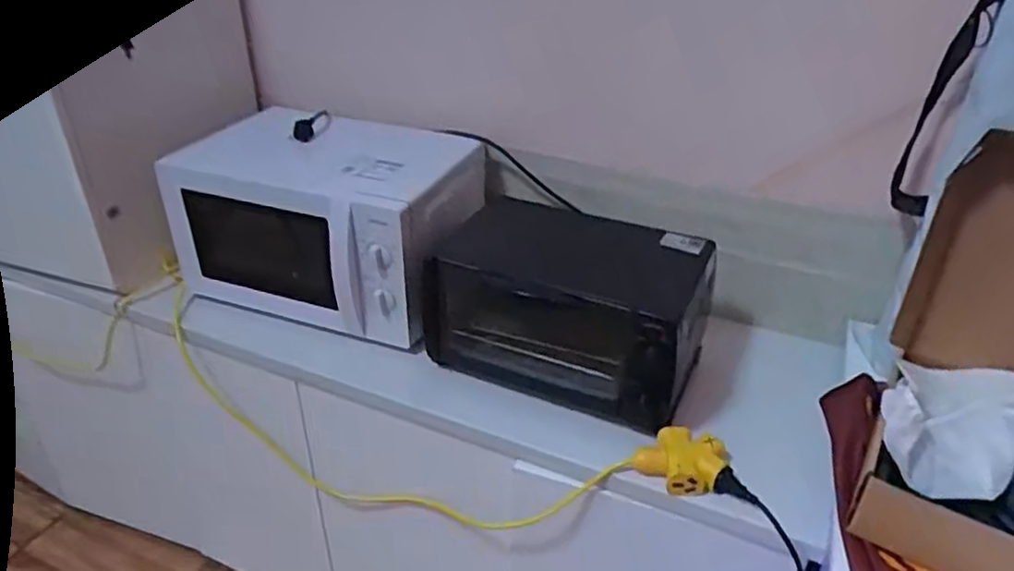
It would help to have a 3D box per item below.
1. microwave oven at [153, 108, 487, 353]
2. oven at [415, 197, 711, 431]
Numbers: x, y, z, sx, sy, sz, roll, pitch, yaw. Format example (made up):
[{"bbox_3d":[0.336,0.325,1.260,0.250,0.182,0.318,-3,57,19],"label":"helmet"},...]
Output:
[{"bbox_3d":[-0.278,-0.113,1.129,0.444,0.244,0.267,11,34,16],"label":"microwave oven"},{"bbox_3d":[0.084,0.021,0.999,0.362,0.227,0.217,12,34,18],"label":"oven"}]

